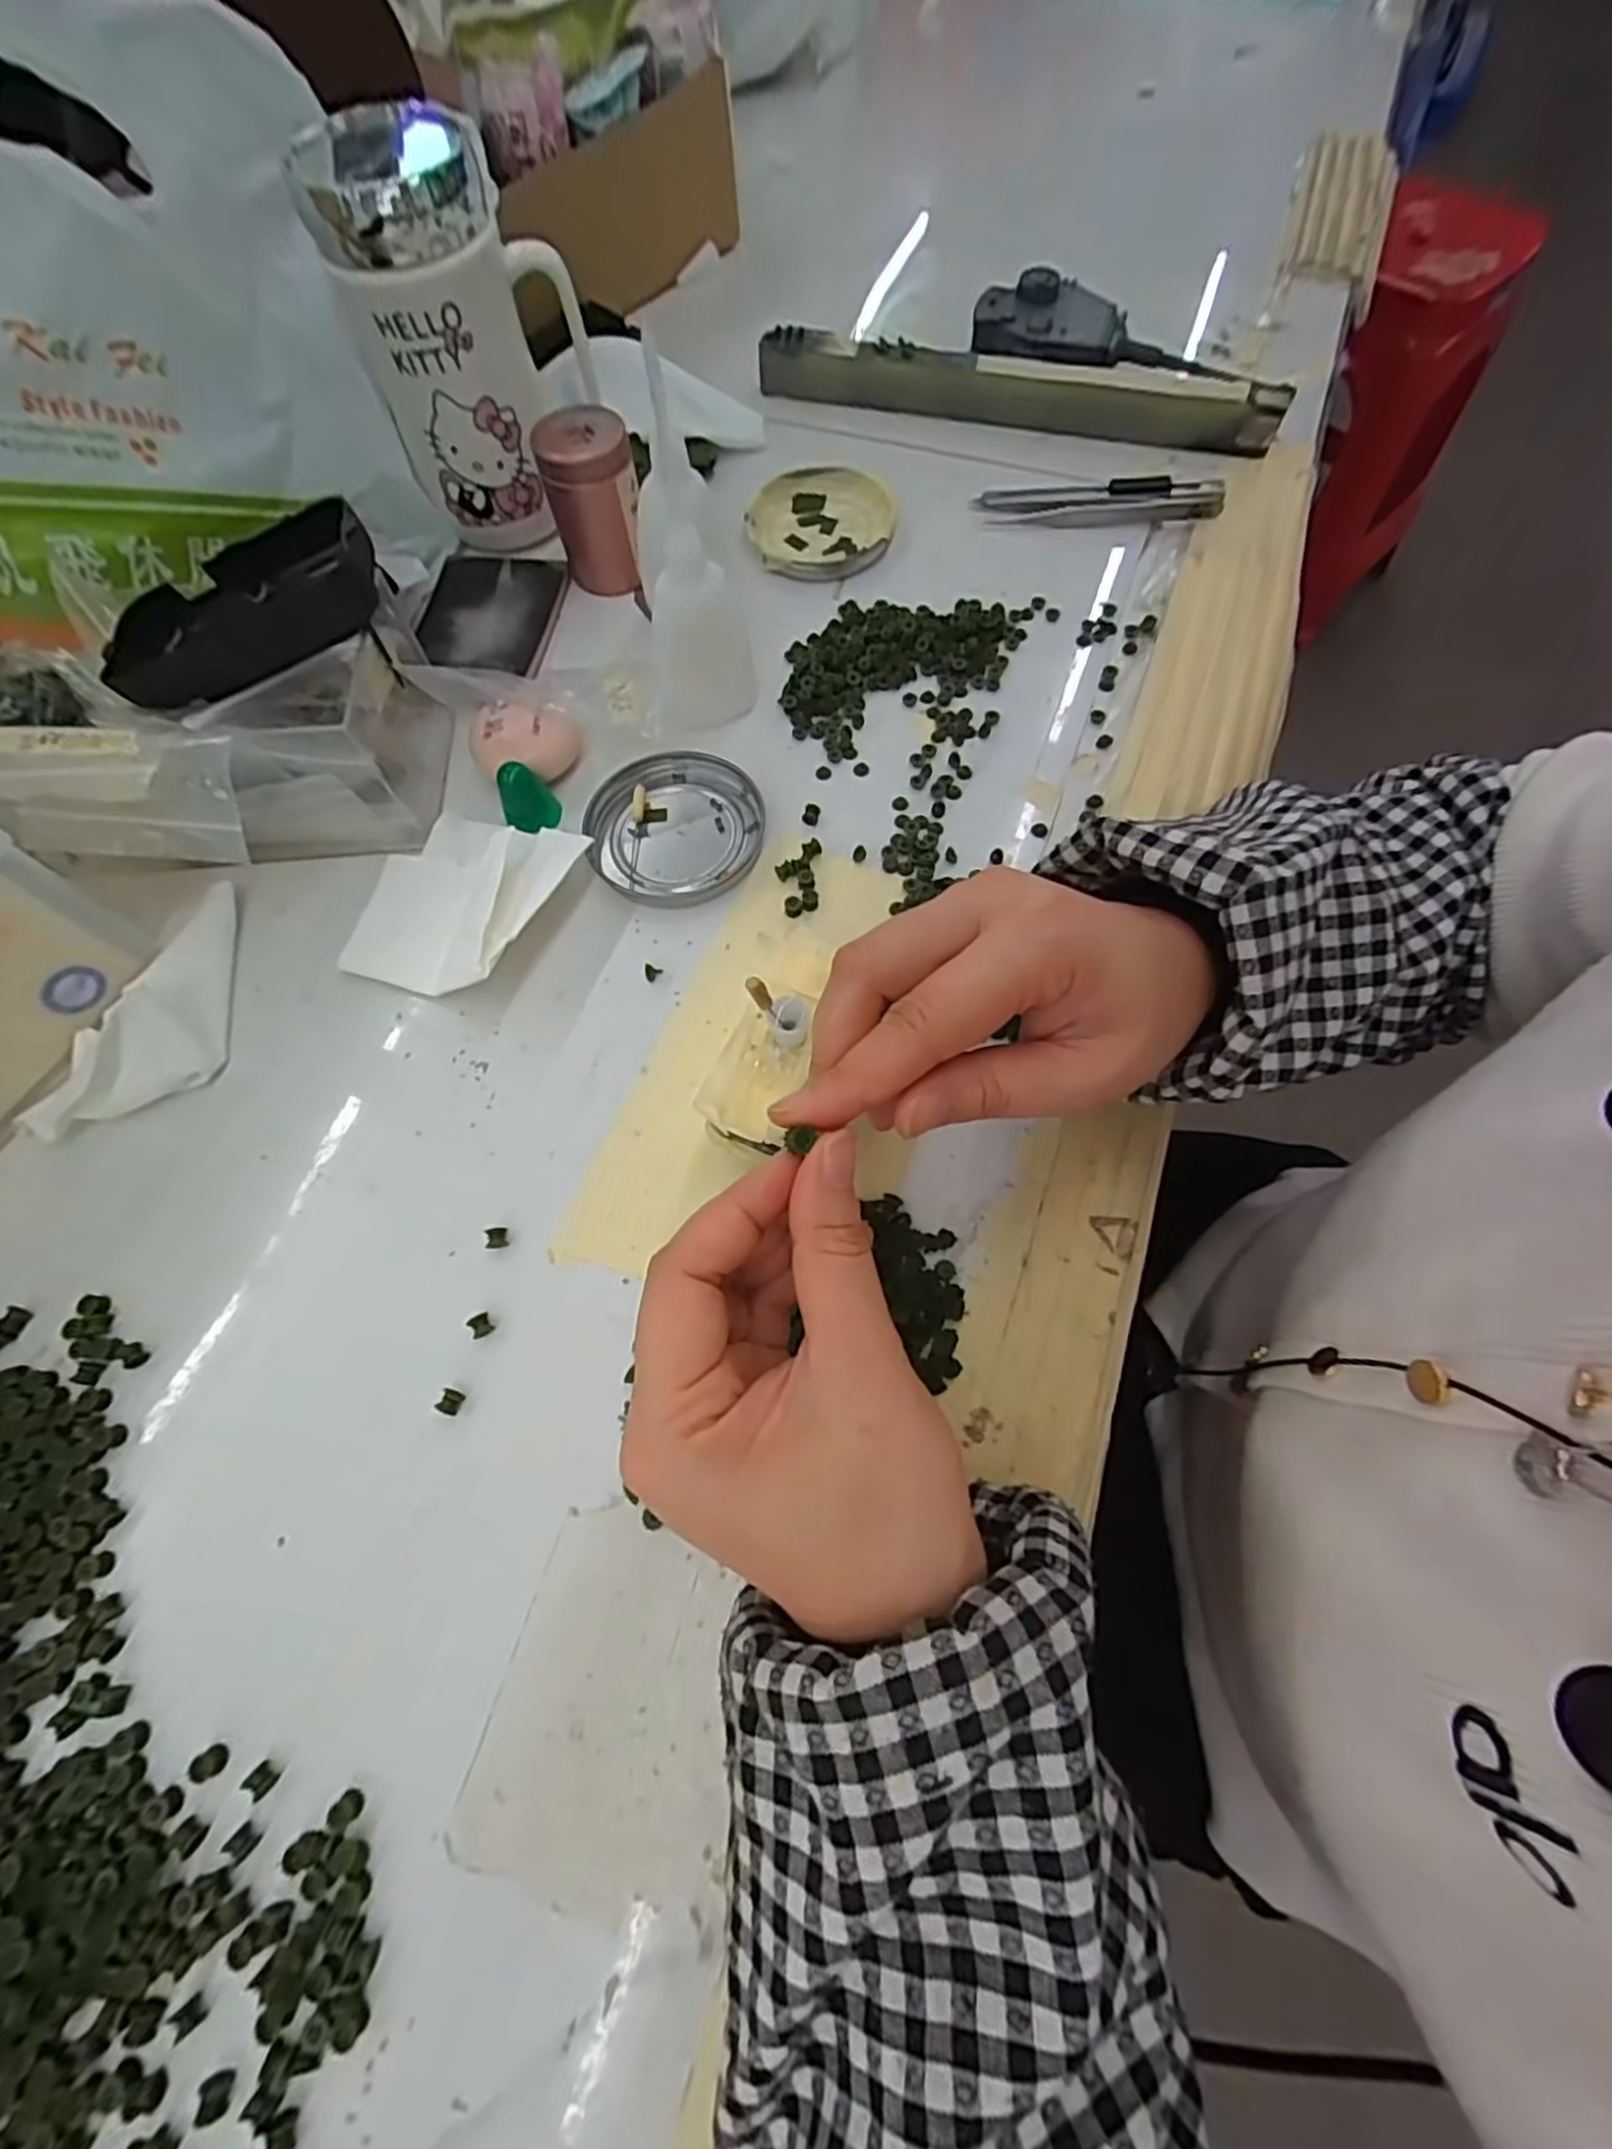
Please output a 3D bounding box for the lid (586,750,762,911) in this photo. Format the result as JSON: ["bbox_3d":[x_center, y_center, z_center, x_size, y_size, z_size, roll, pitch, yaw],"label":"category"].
[{"bbox_3d":[-0.060,-0.111,0.336,0.077,0.009,0.077,0,69,1],"label":"lid"}]

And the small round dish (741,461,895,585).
[{"bbox_3d":[0.008,-0.303,0.408,0.077,0.009,0.087,6,69,3],"label":"small round dish"}]

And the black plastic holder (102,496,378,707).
[{"bbox_3d":[-0.216,-0.182,0.291,0.122,0.024,0.053,-15,69,11],"label":"black plastic holder"}]

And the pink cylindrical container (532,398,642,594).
[{"bbox_3d":[-0.105,-0.286,0.374,0.043,0.061,0.041,0,69,1],"label":"pink cylindrical container"}]

